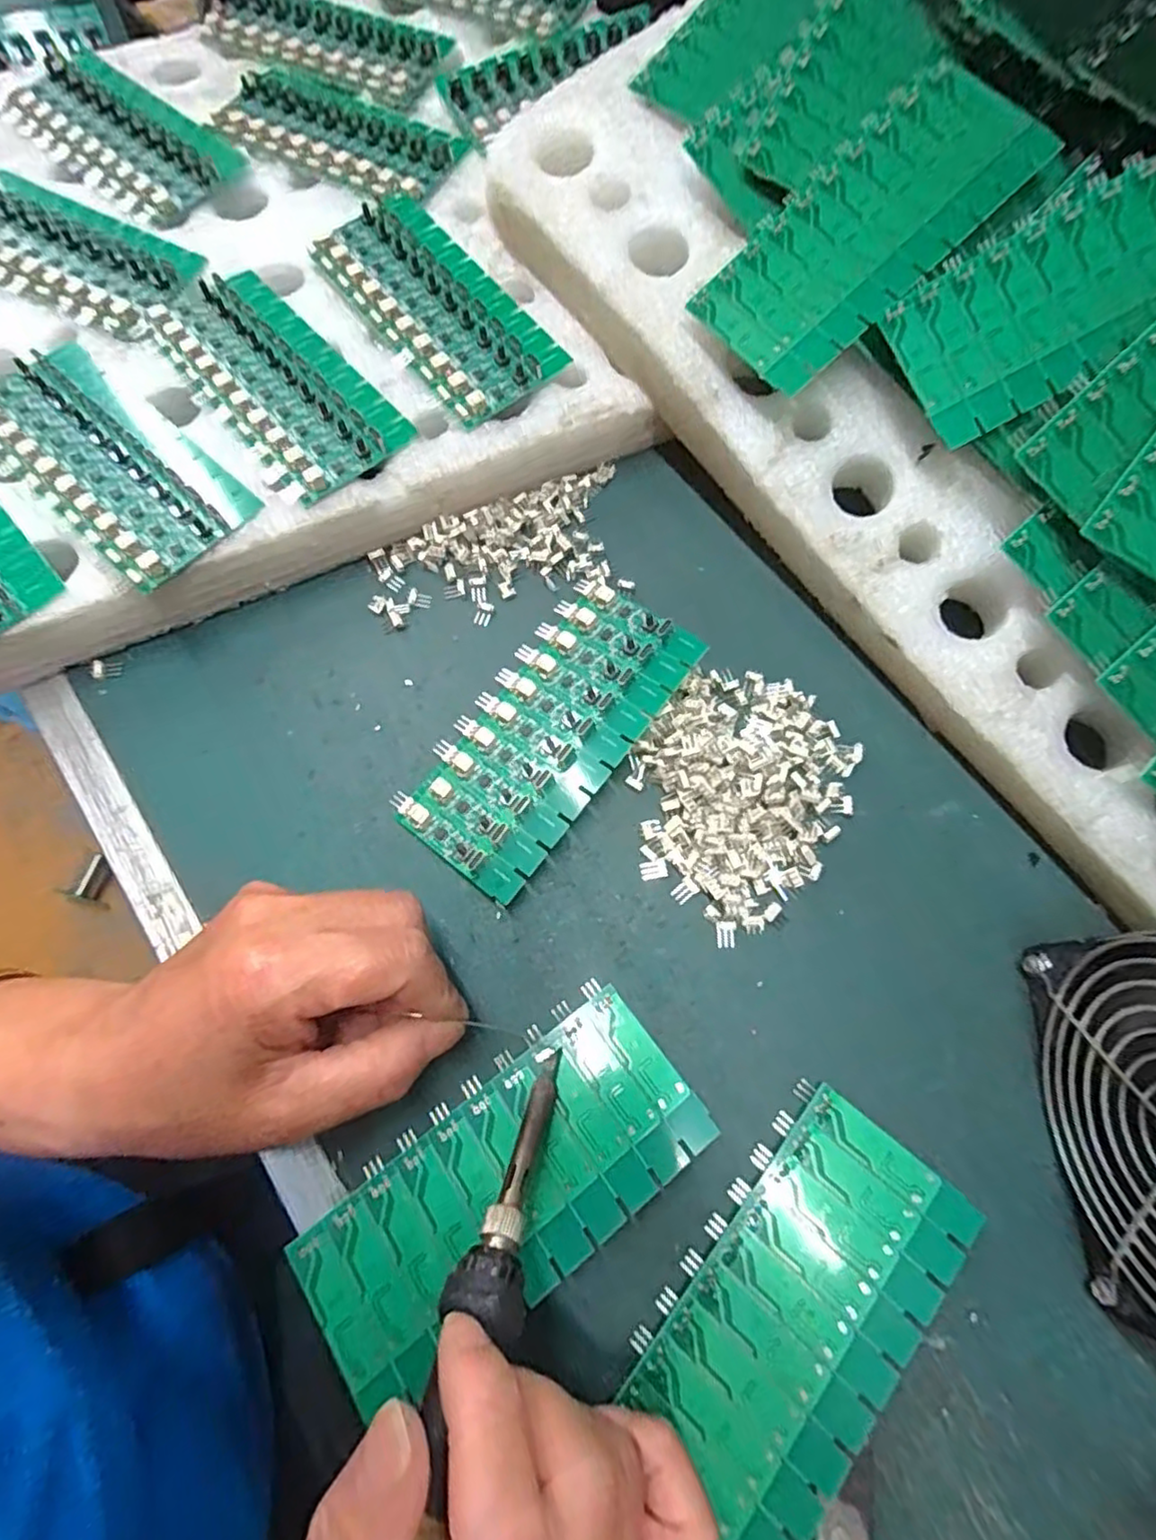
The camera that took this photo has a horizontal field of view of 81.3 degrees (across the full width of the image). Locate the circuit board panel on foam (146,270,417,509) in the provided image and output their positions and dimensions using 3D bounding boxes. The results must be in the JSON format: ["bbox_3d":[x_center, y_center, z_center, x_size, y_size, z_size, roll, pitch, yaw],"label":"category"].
[{"bbox_3d":[-0.141,-0.182,0.310,0.064,0.008,0.137,-40,77,-12],"label":"circuit board panel on foam"}]

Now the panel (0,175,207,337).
[{"bbox_3d":[-0.259,-0.262,0.335,0.139,0.006,0.063,25,73,7],"label":"panel"}]

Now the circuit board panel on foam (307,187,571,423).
[{"bbox_3d":[-0.069,-0.226,0.327,0.062,0.009,0.136,-37,76,-12],"label":"circuit board panel on foam"}]

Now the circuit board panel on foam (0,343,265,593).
[{"bbox_3d":[-0.207,-0.137,0.293,0.137,0.009,0.060,41,76,12],"label":"circuit board panel on foam"}]

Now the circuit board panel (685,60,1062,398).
[{"bbox_3d":[0.117,-0.219,0.272,0.137,0.004,0.064,-42,79,4],"label":"circuit board panel"}]

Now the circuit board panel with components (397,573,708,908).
[{"bbox_3d":[-0.014,-0.018,0.286,0.068,0.015,0.136,36,75,11],"label":"circuit board panel with components"}]

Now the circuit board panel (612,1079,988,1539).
[{"bbox_3d":[0.069,0.180,0.221,0.067,0.004,0.132,36,74,20],"label":"circuit board panel"}]

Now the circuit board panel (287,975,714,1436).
[{"bbox_3d":[-0.024,0.143,0.231,0.138,0.004,0.062,-35,66,-13],"label":"circuit board panel"}]

